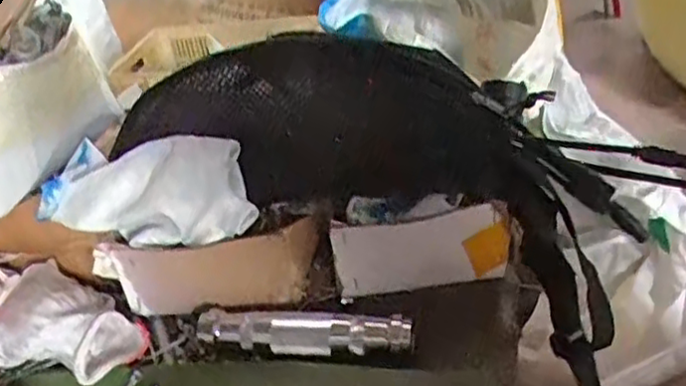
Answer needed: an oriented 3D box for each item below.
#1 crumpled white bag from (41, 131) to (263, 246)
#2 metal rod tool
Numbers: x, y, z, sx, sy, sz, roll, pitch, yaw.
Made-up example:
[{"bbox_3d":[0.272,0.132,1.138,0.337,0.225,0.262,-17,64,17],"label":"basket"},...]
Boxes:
[{"bbox_3d":[-0.127,-0.002,0.461,0.121,0.065,0.059,-10,31,-2],"label":"crumpled white bag"},{"bbox_3d":[-0.025,0.093,0.451,0.139,0.026,0.025,-1,32,14],"label":"metal rod tool"}]

